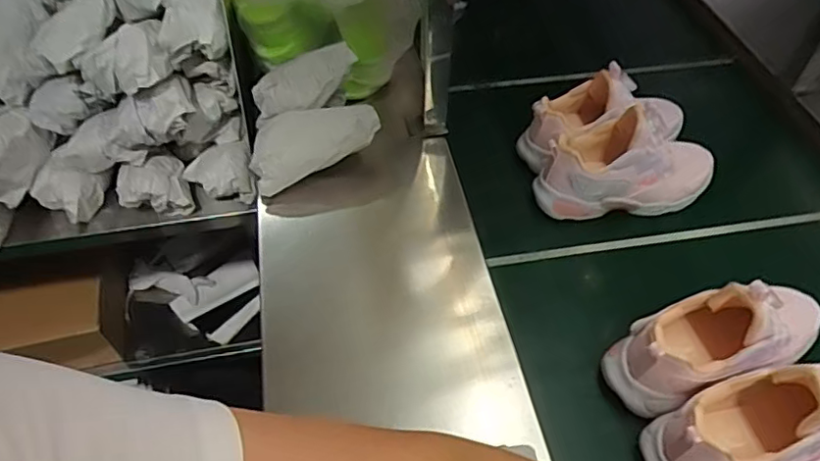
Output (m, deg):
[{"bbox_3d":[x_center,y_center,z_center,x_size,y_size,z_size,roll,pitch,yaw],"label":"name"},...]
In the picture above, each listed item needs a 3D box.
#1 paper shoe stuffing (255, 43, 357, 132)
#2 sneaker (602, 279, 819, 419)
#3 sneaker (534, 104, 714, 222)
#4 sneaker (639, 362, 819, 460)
[{"bbox_3d":[-0.132,-0.179,0.721,0.144,0.040,0.075,-24,50,15],"label":"paper shoe stuffing"},{"bbox_3d":[0.296,0.091,0.541,0.225,0.121,0.080,-18,54,-15],"label":"sneaker"},{"bbox_3d":[0.262,-0.084,0.688,0.218,0.119,0.084,-6,52,-6],"label":"sneaker"},{"bbox_3d":[0.313,0.159,0.484,0.218,0.126,0.081,-7,52,-7],"label":"sneaker"}]

